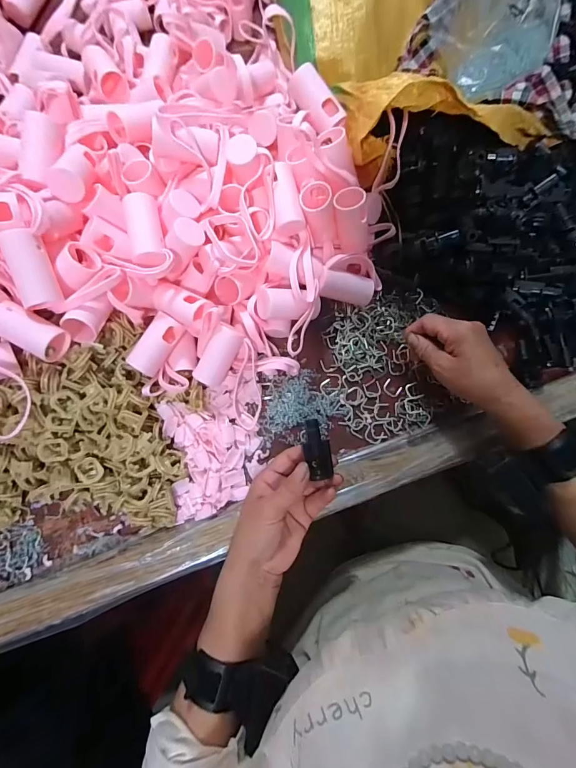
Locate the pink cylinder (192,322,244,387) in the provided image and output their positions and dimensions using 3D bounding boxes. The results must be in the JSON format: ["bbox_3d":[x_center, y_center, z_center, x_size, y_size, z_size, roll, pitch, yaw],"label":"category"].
[{"bbox_3d":[-0.070,-0.028,0.373,0.029,0.024,0.064,30,103,1],"label":"pink cylinder"}]

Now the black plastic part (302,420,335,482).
[{"bbox_3d":[0.027,0.058,0.334,0.022,0.014,0.053,-13,92,-3],"label":"black plastic part"}]

